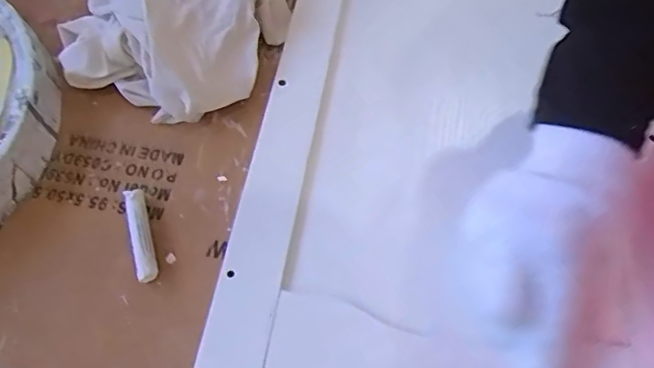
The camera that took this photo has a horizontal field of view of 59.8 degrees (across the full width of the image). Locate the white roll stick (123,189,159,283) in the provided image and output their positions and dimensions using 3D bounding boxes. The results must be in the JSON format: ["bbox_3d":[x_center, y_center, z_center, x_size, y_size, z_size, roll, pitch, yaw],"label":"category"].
[{"bbox_3d":[-0.123,0.034,0.378,0.012,0.017,0.065,-13,60,-12],"label":"white roll stick"}]

